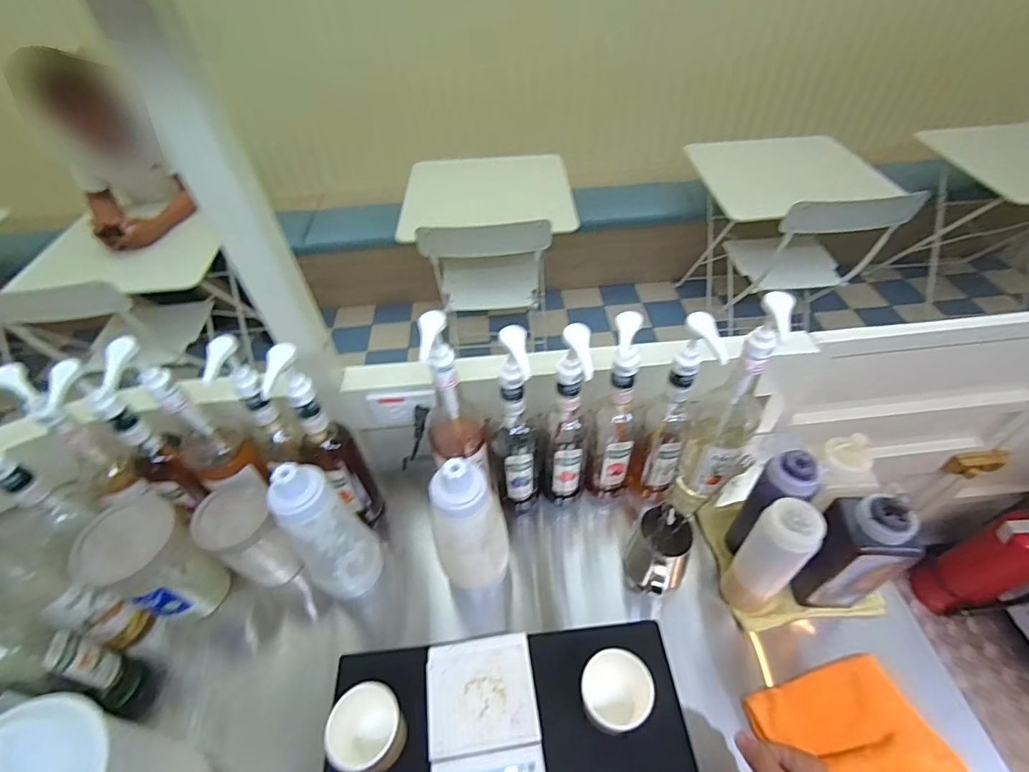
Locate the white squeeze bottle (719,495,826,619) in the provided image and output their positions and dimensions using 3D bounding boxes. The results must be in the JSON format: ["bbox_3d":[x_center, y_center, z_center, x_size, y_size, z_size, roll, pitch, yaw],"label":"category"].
[{"bbox_3d":[0.329,0.227,0.624,0.062,0.214,0.071,-29,53,-21],"label":"white squeeze bottle"}]

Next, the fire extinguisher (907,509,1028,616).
[{"bbox_3d":[1.264,0.473,1.255,0.148,0.456,0.174,-17,49,-11],"label":"fire extinguisher"}]

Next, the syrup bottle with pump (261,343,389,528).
[{"bbox_3d":[-0.268,0.096,0.695,0.068,0.394,0.070,11,49,13],"label":"syrup bottle with pump"}]

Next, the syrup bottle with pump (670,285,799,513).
[{"bbox_3d":[0.298,0.058,0.683,0.086,0.413,0.070,23,53,22],"label":"syrup bottle with pump"}]

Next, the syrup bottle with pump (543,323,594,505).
[{"bbox_3d":[0.074,0.067,0.695,0.065,0.378,0.073,7,49,9],"label":"syrup bottle with pump"}]

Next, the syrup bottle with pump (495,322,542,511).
[{"bbox_3d":[0.002,0.084,0.705,0.067,0.399,0.068,-1,48,2],"label":"syrup bottle with pump"}]

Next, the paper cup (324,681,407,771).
[{"bbox_3d":[-0.171,0.405,0.570,0.076,0.073,0.082,-2,48,2],"label":"paper cup"}]

